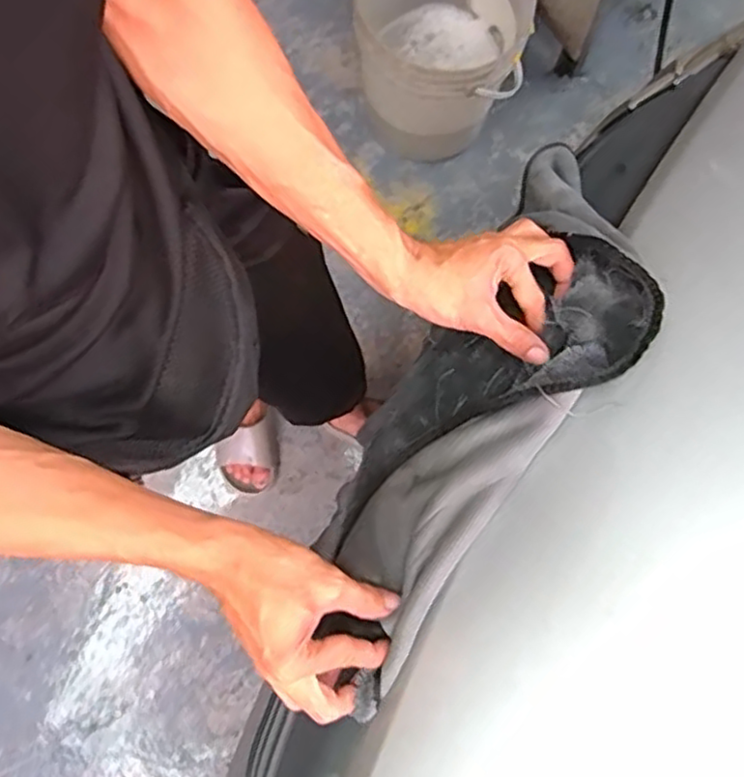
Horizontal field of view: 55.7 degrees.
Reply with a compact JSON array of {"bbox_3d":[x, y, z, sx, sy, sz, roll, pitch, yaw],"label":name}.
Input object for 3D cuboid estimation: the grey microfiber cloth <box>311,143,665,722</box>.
[{"bbox_3d":[0.086,0.012,0.552,0.134,0.159,0.457,33,78,6],"label":"grey microfiber cloth"}]

